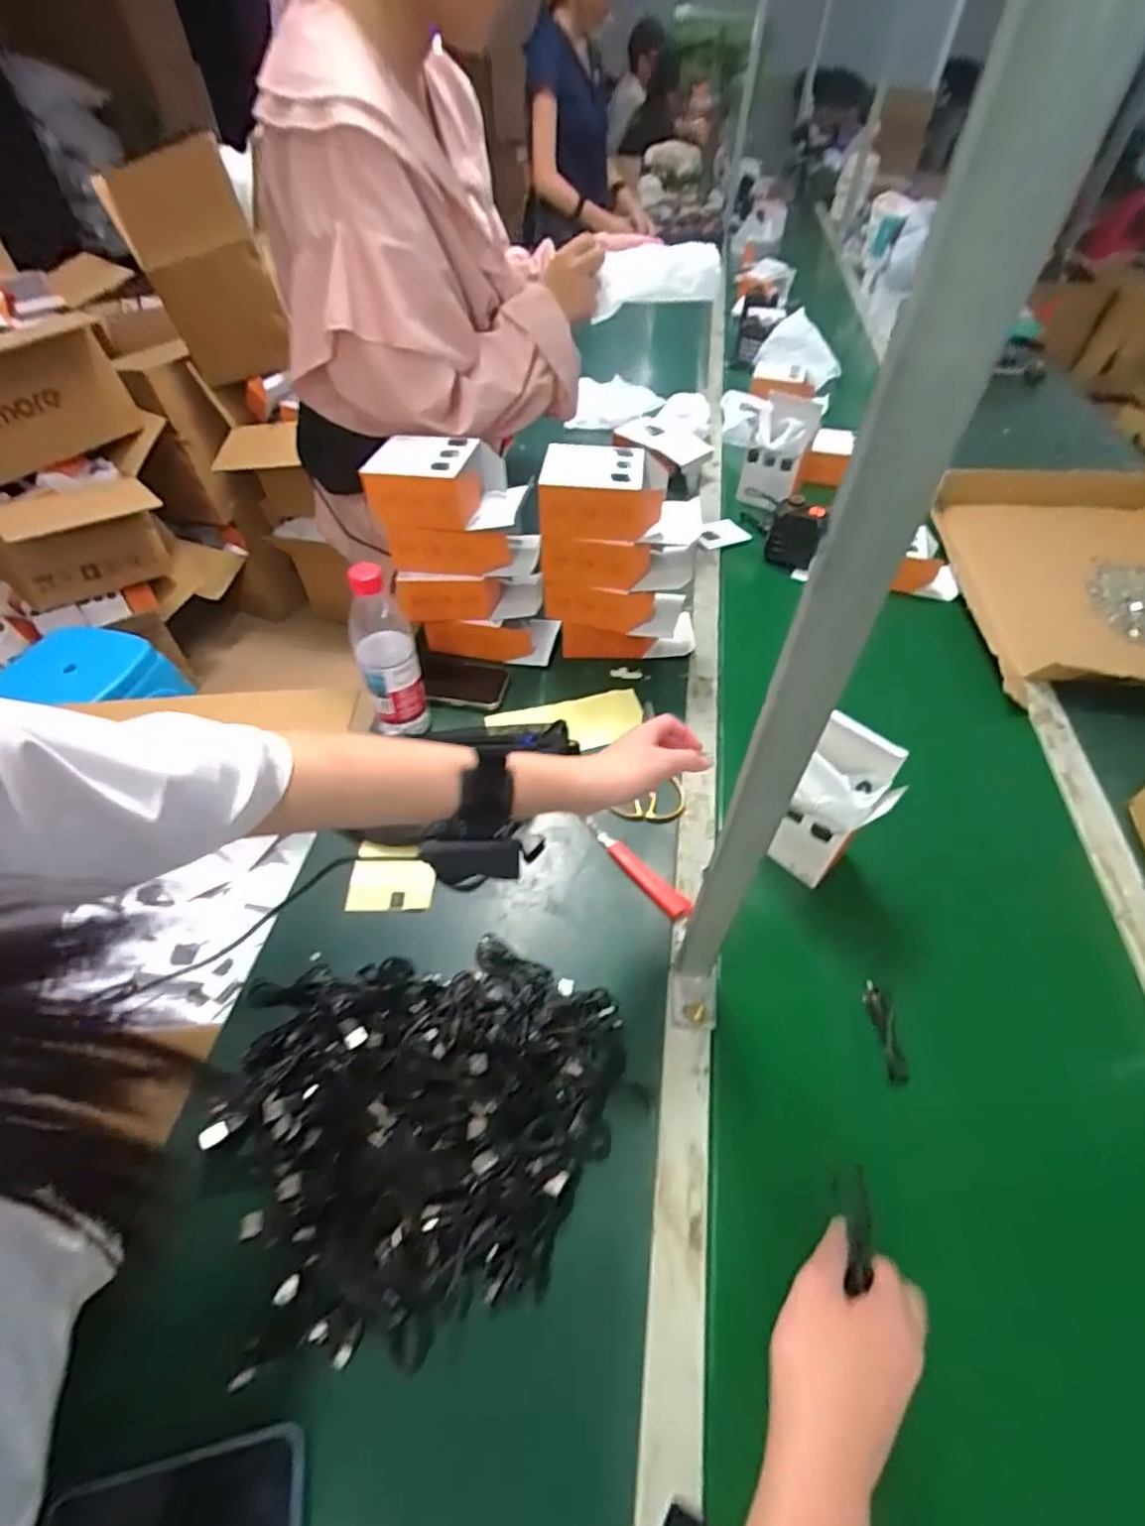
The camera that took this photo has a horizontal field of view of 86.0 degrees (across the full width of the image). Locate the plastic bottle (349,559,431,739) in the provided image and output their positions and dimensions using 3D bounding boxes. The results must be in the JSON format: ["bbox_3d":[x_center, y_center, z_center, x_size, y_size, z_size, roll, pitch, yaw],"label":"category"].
[{"bbox_3d":[-0.209,-0.124,0.684,0.066,0.202,0.058,-13,53,-11],"label":"plastic bottle"}]

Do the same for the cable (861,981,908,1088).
[{"bbox_3d":[0.279,0.238,0.547,0.018,0.021,0.082,-2,51,-2],"label":"cable"}]

